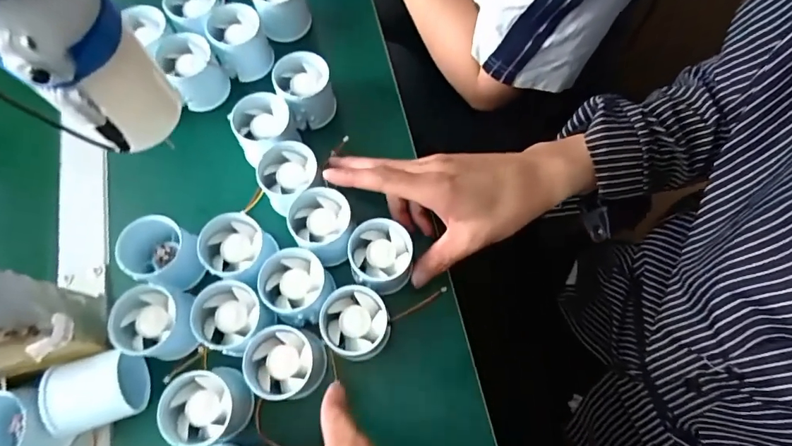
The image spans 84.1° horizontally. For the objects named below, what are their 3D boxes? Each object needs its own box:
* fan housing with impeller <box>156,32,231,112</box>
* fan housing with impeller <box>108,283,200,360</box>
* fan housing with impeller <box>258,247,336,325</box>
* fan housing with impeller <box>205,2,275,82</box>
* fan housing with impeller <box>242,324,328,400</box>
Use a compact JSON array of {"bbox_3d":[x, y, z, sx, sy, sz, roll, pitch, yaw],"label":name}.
[{"bbox_3d":[-0.200,-0.149,0.435,0.052,0.054,0.050,-30,73,-9],"label":"fan housing with impeller"},{"bbox_3d":[-0.193,0.080,0.352,0.043,0.047,0.055,-7,71,-2],"label":"fan housing with impeller"},{"bbox_3d":[-0.081,0.052,0.364,0.051,0.053,0.054,0,71,1],"label":"fan housing with impeller"},{"bbox_3d":[-0.156,-0.182,0.442,0.049,0.048,0.051,-24,72,-8],"label":"fan housing with impeller"},{"bbox_3d":[-0.085,0.109,0.345,0.050,0.048,0.052,-3,71,0],"label":"fan housing with impeller"}]

